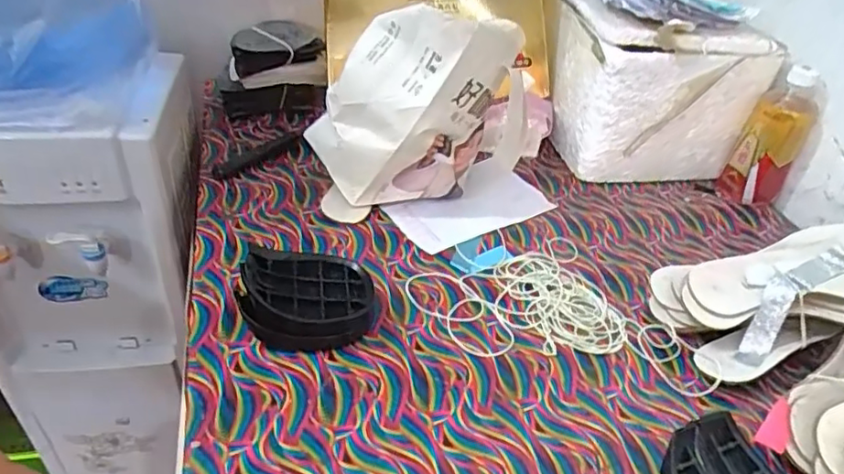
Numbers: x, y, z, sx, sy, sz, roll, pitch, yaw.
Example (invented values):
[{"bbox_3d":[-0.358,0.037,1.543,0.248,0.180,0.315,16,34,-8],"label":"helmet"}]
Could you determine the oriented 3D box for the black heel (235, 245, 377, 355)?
[{"bbox_3d":[-0.106,0.055,0.547,0.119,0.052,0.091,-3,39,-11],"label":"black heel"}]

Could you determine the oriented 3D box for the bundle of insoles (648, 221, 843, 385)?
[{"bbox_3d":[0.387,0.052,0.581,0.291,0.060,0.136,-14,40,-3],"label":"bundle of insoles"}]

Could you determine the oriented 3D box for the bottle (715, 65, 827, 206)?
[{"bbox_3d":[0.461,-0.129,0.765,0.079,0.170,0.084,29,44,27],"label":"bottle"}]

